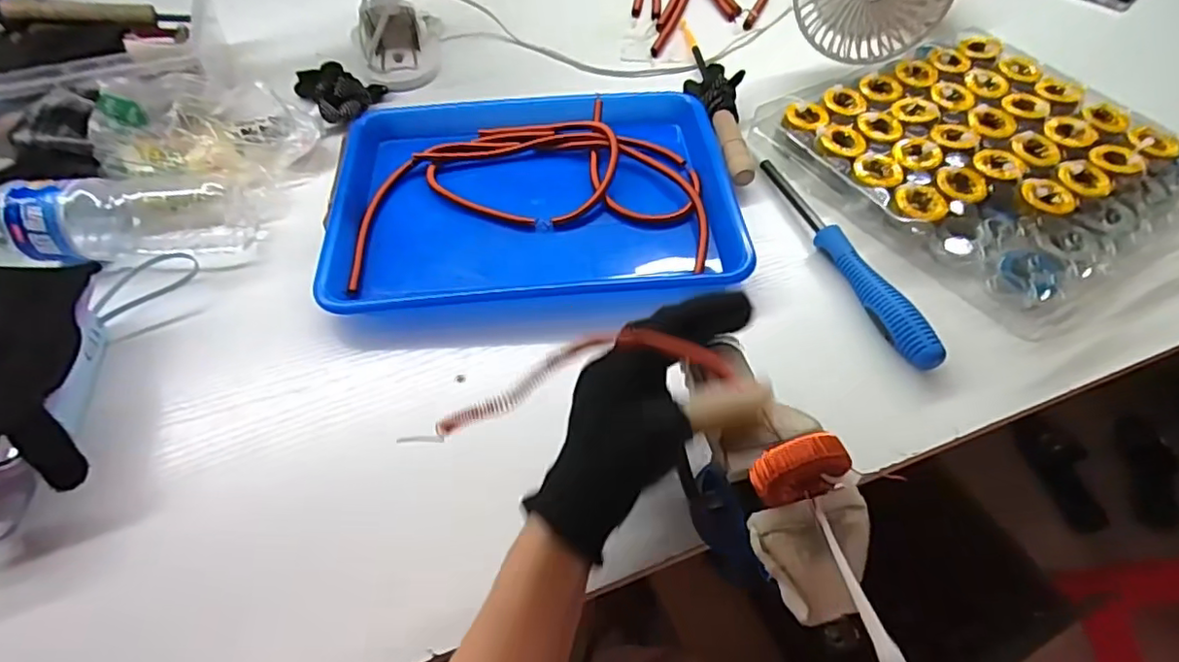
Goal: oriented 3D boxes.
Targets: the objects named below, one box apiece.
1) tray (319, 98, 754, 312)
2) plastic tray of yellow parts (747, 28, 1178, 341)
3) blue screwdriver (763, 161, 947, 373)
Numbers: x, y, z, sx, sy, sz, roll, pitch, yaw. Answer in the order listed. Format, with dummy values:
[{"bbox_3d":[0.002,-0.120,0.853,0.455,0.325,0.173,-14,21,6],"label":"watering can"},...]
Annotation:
[{"bbox_3d":[-0.051,-0.126,0.541,0.337,0.042,0.257,-2,52,-4],"label":"tray"},{"bbox_3d":[0.351,-0.154,0.539,0.282,0.048,0.303,-27,58,-18],"label":"plastic tray of yellow parts"},{"bbox_3d":[0.200,-0.067,0.484,0.025,0.022,0.233,-12,55,-9],"label":"blue screwdriver"}]

